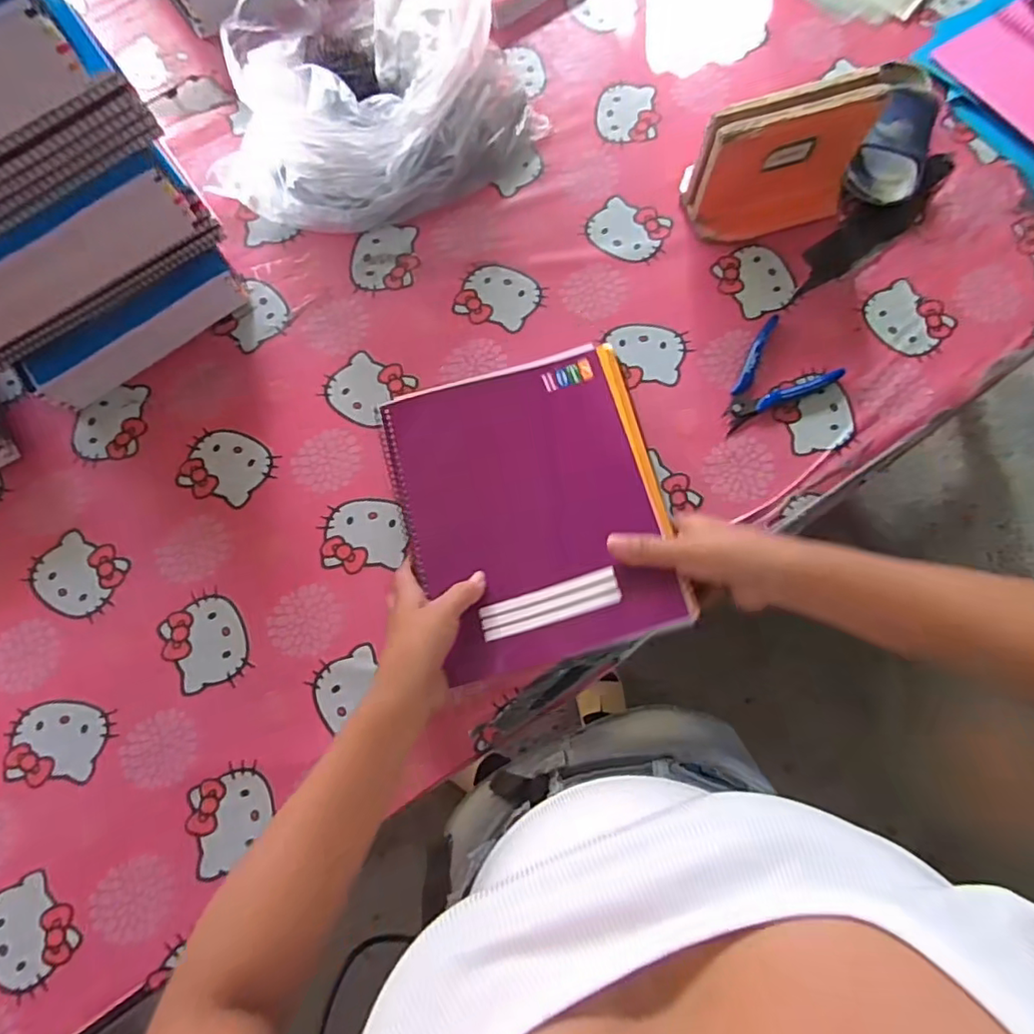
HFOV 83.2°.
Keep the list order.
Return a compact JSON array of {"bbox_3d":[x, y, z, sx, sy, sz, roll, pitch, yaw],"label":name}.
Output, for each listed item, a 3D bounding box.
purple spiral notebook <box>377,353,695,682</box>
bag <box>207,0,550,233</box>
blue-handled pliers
[{"bbox_3d":[0.009,-0.013,0.482,0.206,0.022,0.256,-15,70,6],"label":"purple spiral notebook"},{"bbox_3d":[-0.170,-0.456,0.597,0.327,0.140,0.270,-28,76,-5],"label":"bag"},{"bbox_3d":[0.242,-0.146,0.568,0.123,0.016,0.086,-27,76,-5],"label":"blue-handled pliers"}]

